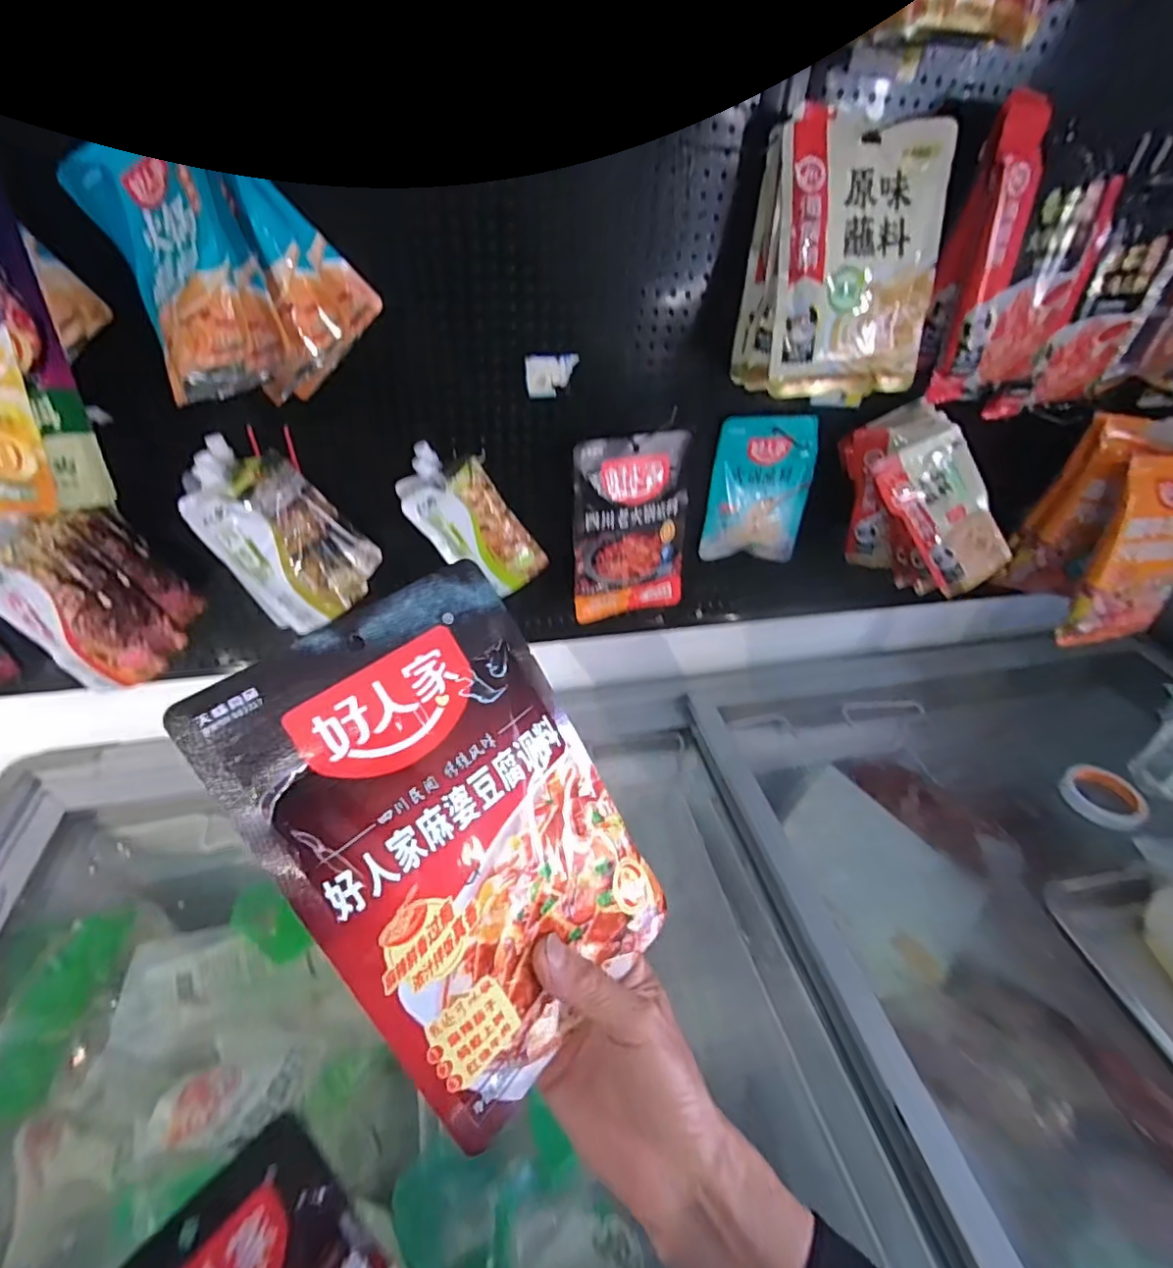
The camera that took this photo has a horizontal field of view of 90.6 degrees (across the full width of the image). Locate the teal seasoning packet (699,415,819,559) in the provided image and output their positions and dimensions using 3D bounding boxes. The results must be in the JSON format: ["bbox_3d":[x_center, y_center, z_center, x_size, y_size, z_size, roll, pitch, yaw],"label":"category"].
[{"bbox_3d":[0.218,-0.178,0.724,0.125,0.181,0.022,3,39,-2],"label":"teal seasoning packet"}]

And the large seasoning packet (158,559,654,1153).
[{"bbox_3d":[-0.057,0.099,0.292,0.155,0.238,0.011,-34,9,-33],"label":"large seasoning packet"}]

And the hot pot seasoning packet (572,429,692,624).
[{"bbox_3d":[0.055,-0.125,0.703,0.150,0.219,0.042,-11,41,-18],"label":"hot pot seasoning packet"}]

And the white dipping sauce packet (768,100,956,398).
[{"bbox_3d":[0.247,-0.336,0.520,0.151,0.214,0.023,-5,20,-8],"label":"white dipping sauce packet"}]

